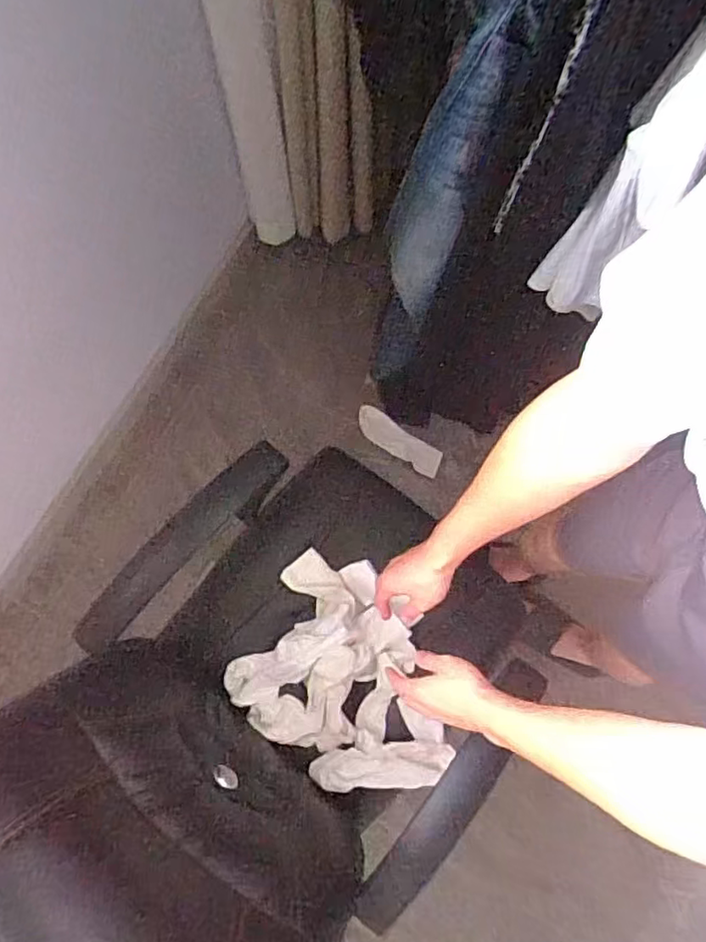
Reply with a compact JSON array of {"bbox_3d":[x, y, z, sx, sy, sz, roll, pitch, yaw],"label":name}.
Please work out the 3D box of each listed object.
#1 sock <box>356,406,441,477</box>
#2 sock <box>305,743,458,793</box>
[{"bbox_3d":[0.120,-0.081,1.607,0.251,0.019,0.076,35,78,7],"label":"sock"},{"bbox_3d":[0.045,0.467,0.972,0.222,0.071,0.054,-5,76,-2],"label":"sock"}]

